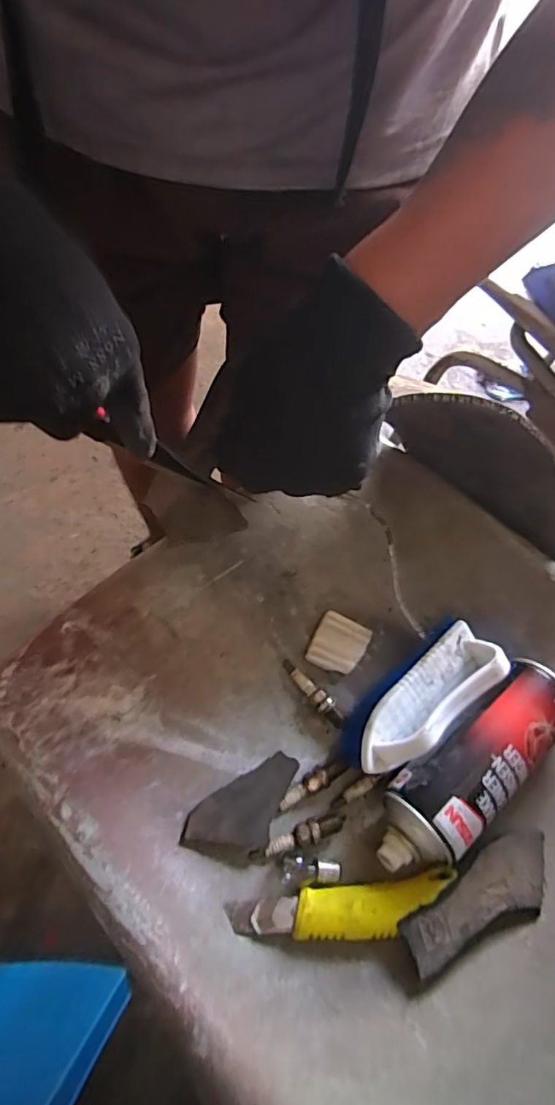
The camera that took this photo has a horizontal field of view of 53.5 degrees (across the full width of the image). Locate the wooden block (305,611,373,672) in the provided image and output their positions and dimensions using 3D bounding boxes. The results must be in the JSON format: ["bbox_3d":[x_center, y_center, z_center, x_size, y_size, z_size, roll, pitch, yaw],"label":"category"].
[{"bbox_3d":[0.053,0.079,0.478,0.045,0.012,0.050,24,60,10],"label":"wooden block"}]

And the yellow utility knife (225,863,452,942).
[{"bbox_3d":[0.048,0.244,0.375,0.157,0.013,0.033,-4,59,-7],"label":"yellow utility knife"}]

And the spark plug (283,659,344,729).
[{"bbox_3d":[0.030,0.116,0.458,0.012,0.016,0.070,-36,68,-23],"label":"spark plug"}]

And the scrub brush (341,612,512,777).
[{"bbox_3d":[0.116,0.115,0.440,0.149,0.063,0.060,-34,67,-22],"label":"scrub brush"}]

